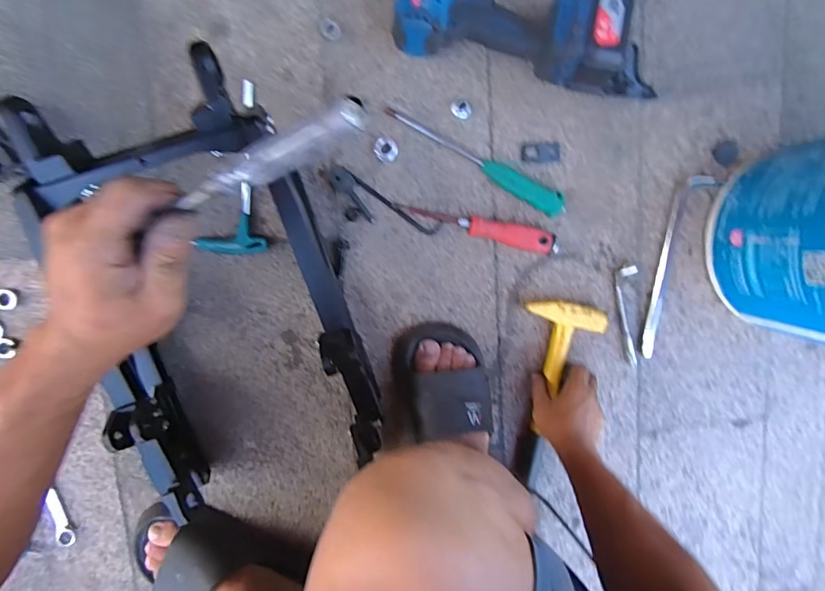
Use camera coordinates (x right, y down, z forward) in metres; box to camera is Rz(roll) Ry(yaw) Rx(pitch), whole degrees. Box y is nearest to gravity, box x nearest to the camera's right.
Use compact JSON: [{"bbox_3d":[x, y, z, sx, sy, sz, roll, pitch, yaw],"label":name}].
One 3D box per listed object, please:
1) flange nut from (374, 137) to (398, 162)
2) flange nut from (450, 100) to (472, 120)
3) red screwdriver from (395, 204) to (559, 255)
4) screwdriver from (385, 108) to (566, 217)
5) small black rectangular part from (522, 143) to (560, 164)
[{"bbox_3d":[-0.032,-0.180,0.554,0.028,0.013,0.029,-1,98,-6],"label":"flange nut"},{"bbox_3d":[0.062,-0.231,0.559,0.023,0.008,0.023,-1,98,-6],"label":"flange nut"},{"bbox_3d":[0.085,-0.084,0.569,0.202,0.031,0.029,11,96,-7],"label":"red screwdriver"},{"bbox_3d":[0.081,-0.165,0.557,0.248,0.021,0.030,26,94,-9],"label":"screwdriver"},{"bbox_3d":[0.166,-0.183,0.579,0.051,0.004,0.024,-3,98,-6],"label":"small black rectangular part"}]

